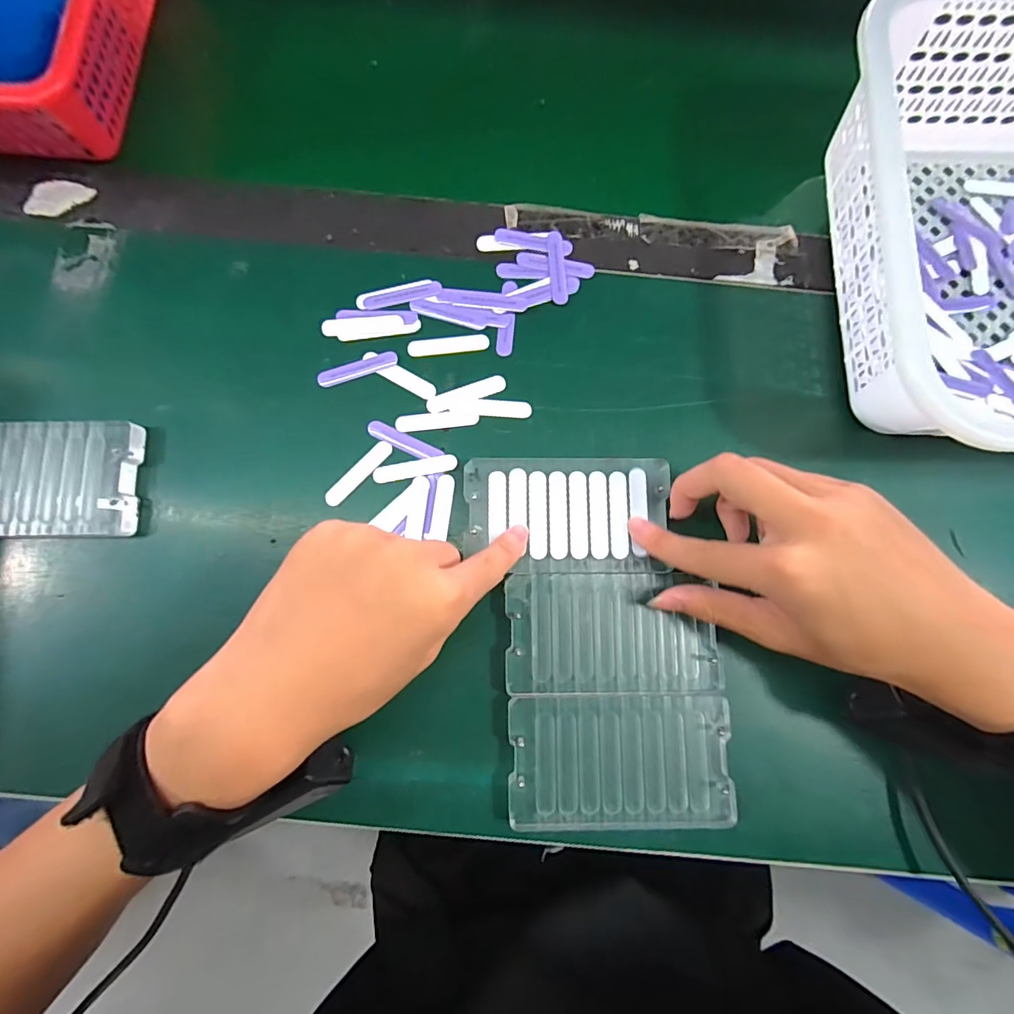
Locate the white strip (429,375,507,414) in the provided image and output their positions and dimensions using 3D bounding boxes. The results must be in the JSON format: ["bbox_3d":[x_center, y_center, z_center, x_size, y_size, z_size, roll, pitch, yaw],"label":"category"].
[{"bbox_3d":[-0.026,-0.071,0.298,0.050,0.004,0.012,-20,81,-4],"label":"white strip"}]

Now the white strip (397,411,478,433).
[{"bbox_3d":[-0.043,-0.054,0.295,0.050,0.004,0.011,-6,81,-2],"label":"white strip"}]

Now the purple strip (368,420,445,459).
[{"bbox_3d":[-0.063,-0.041,0.292,0.048,0.004,0.010,23,81,3],"label":"purple strip"}]

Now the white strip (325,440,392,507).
[{"bbox_3d":[-0.091,-0.021,0.290,0.010,0.004,0.051,44,82,6],"label":"white strip"}]

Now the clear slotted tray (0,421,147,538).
[{"bbox_3d":[-0.281,-0.016,0.279,0.119,0.012,0.068,-1,81,-1],"label":"clear slotted tray"}]

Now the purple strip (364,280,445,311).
[{"bbox_3d":[-0.067,-0.137,0.306,0.050,0.004,0.010,-15,81,-3],"label":"purple strip"}]

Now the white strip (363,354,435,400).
[{"bbox_3d":[-0.068,-0.084,0.299,0.051,0.004,0.011,29,81,4],"label":"white strip"}]

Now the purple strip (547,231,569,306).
[{"bbox_3d":[0.033,-0.157,0.311,0.011,0.004,0.052,-4,81,-2],"label":"purple strip"}]

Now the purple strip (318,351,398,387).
[{"bbox_3d":[-0.094,-0.088,0.299,0.050,0.004,0.010,-19,81,-4],"label":"purple strip"}]

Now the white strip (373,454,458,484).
[{"bbox_3d":[-0.056,-0.024,0.291,0.050,0.004,0.011,-11,81,-3],"label":"white strip"}]

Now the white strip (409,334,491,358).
[{"bbox_3d":[-0.037,-0.104,0.303,0.051,0.004,0.012,-8,81,-2],"label":"white strip"}]

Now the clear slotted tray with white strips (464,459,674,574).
[{"bbox_3d":[0.035,0.005,0.279,0.118,0.004,0.067,0,80,-1],"label":"clear slotted tray with white strips"}]

